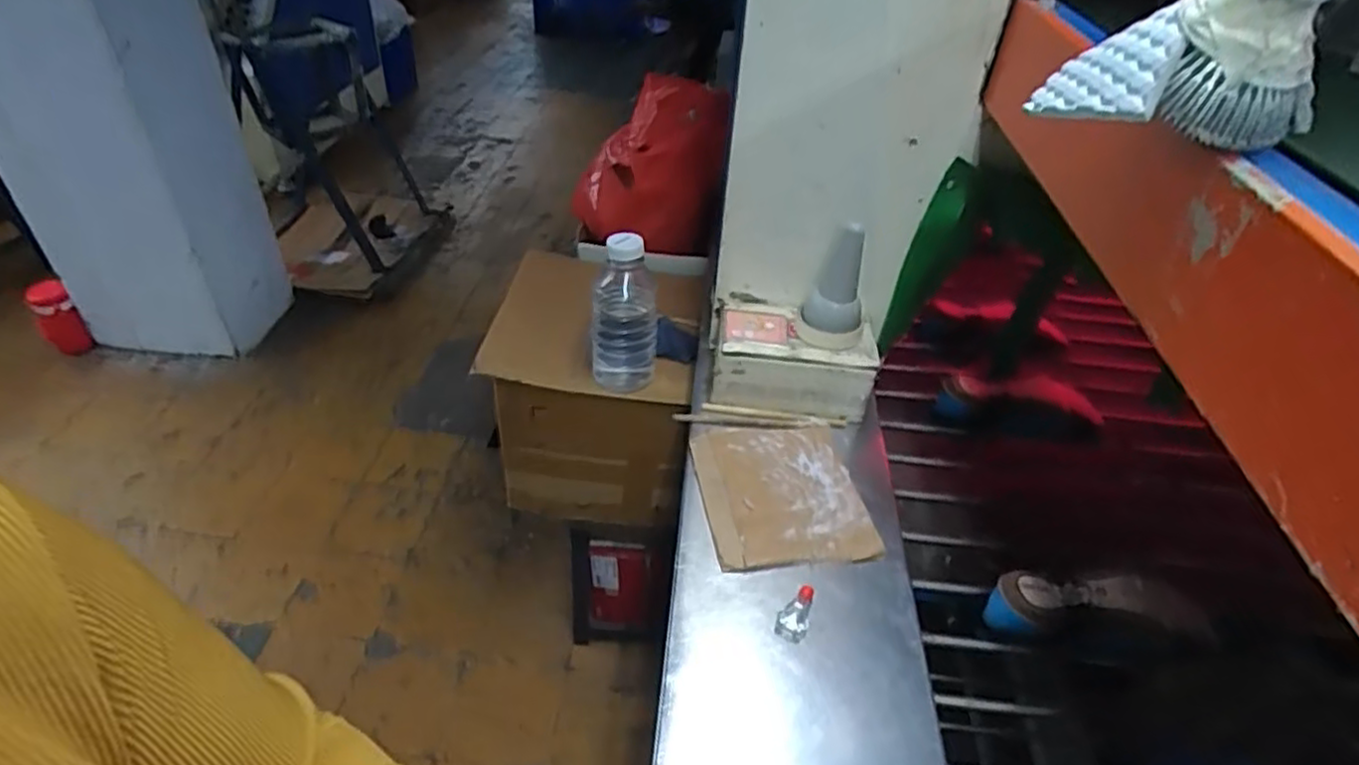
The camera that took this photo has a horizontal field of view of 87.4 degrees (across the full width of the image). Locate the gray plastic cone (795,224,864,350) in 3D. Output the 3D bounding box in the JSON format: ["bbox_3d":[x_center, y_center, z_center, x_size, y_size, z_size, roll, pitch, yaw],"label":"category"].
[{"bbox_3d":[0.191,-0.117,0.843,0.077,0.138,0.072,20,42,17],"label":"gray plastic cone"}]

